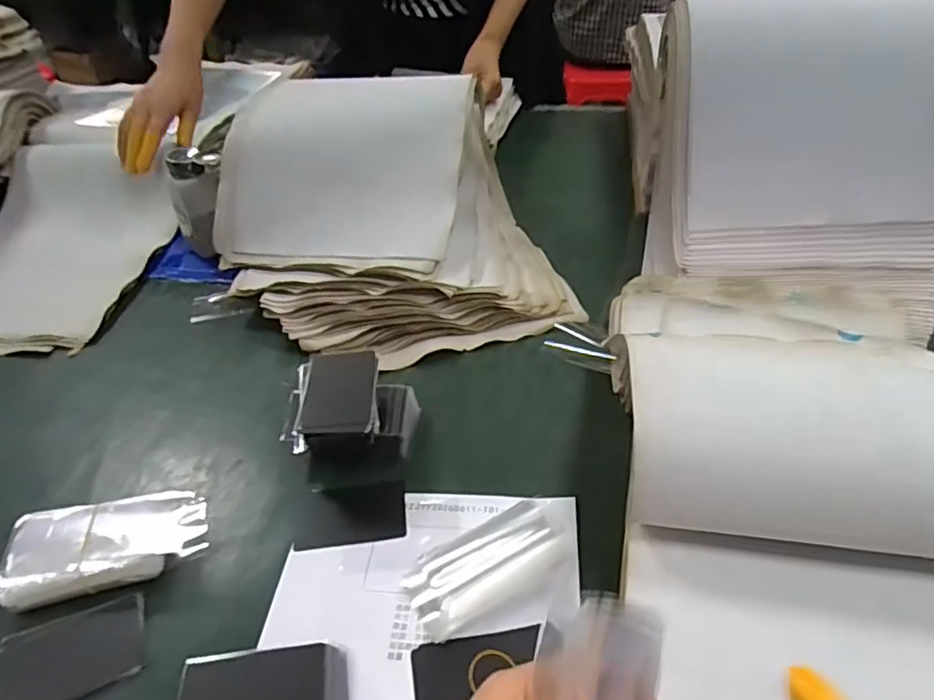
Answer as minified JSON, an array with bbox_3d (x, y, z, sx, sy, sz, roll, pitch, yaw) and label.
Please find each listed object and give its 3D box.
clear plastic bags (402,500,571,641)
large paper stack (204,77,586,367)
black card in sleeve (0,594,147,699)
[{"bbox_3d":[0.017,0.149,0.438,0.124,0.009,0.061,-24,45,-22],"label":"clear plastic bags"},{"bbox_3d":[-0.093,-0.149,0.664,0.350,0.169,0.302,-13,41,-11],"label":"large paper stack"},{"bbox_3d":[-0.259,0.201,0.400,0.089,0.005,0.061,-15,42,-13],"label":"black card in sleeve"}]

